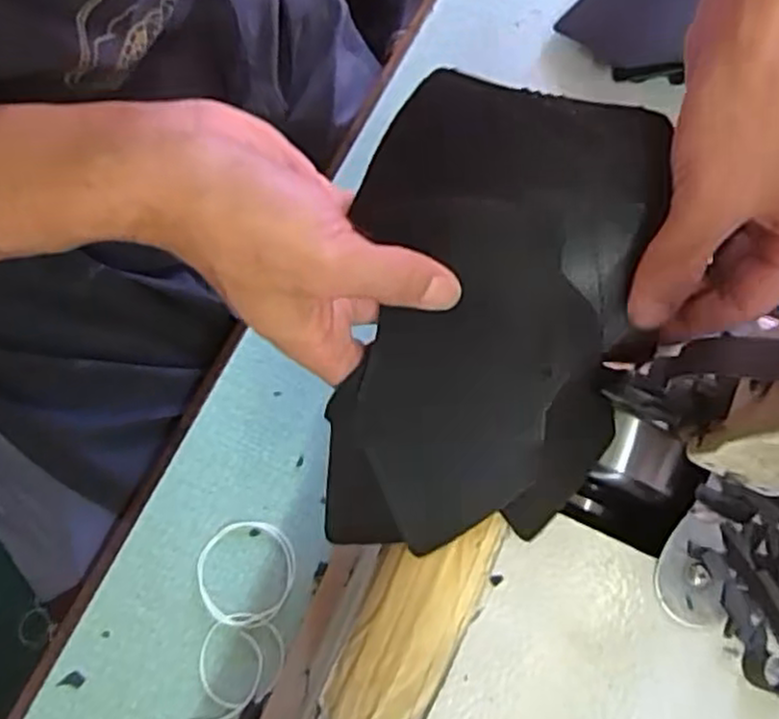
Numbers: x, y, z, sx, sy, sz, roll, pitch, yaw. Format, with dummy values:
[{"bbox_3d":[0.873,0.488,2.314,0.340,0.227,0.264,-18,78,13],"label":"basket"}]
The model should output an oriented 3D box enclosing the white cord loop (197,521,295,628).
[{"bbox_3d":[-0.084,0.126,0.424,0.057,0.004,0.060,0,77,-2],"label":"white cord loop"}]

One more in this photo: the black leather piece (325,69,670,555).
[{"bbox_3d":[0.042,-0.016,0.300,0.117,0.025,0.192,7,90,2],"label":"black leather piece"}]

